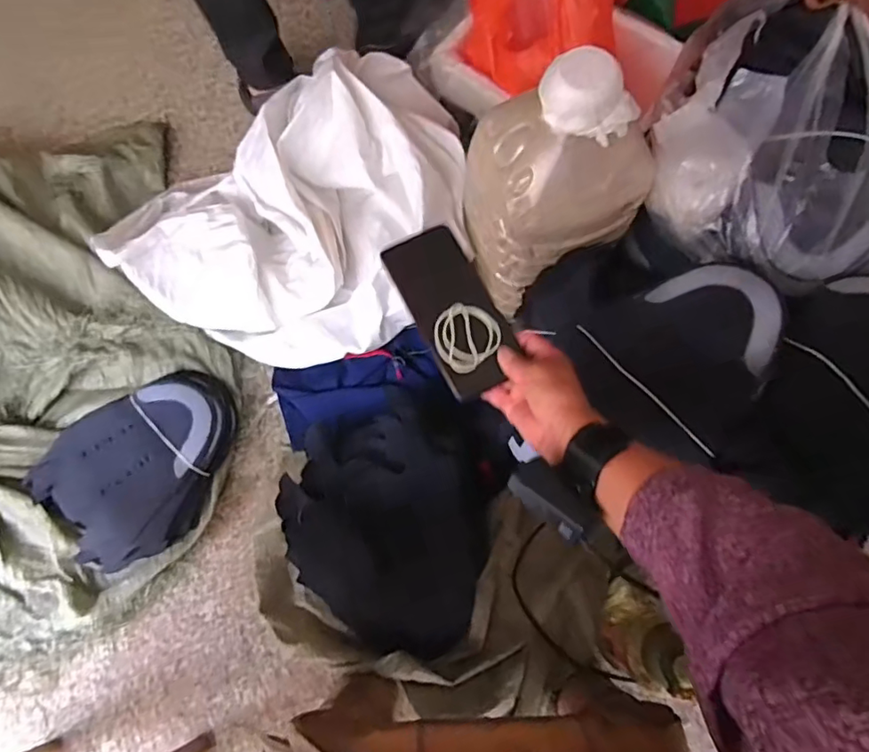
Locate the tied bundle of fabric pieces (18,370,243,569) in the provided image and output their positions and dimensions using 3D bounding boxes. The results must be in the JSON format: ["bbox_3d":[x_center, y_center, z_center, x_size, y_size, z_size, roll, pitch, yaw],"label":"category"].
[{"bbox_3d":[-0.409,0.129,0.794,0.275,0.056,0.212,-28,74,-9],"label":"tied bundle of fabric pieces"}]

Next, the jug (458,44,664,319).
[{"bbox_3d":[0.146,-0.226,0.697,0.174,0.329,0.165,-23,73,-7],"label":"jug"}]

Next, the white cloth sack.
[{"bbox_3d":[-0.211,-0.233,0.796,0.498,0.199,0.392,-8,72,-2],"label":"white cloth sack"}]

